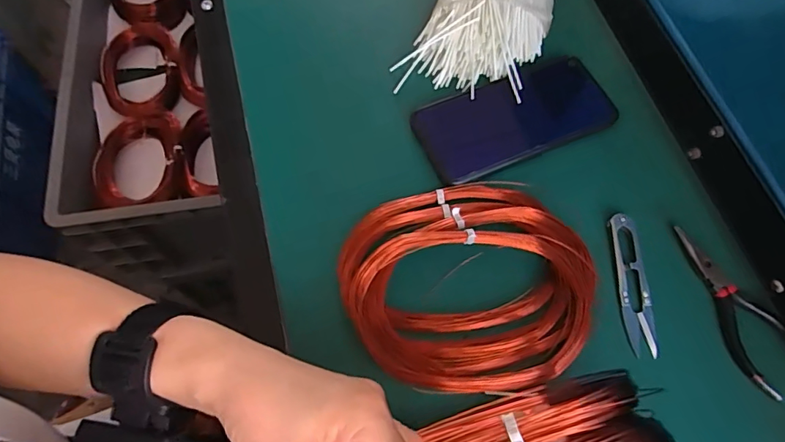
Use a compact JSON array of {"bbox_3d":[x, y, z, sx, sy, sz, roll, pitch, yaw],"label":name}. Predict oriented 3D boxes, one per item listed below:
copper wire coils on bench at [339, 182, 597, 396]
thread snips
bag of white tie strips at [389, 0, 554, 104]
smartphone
[{"bbox_3d":[0.053,0.040,0.341,0.170,0.025,0.148,-8,66,-5],"label":"copper wire coils on bench"},{"bbox_3d":[0.174,0.044,0.355,0.022,0.008,0.103,1,66,-1],"label":"thread snips"},{"bbox_3d":[0.095,-0.207,0.445,0.110,0.044,0.223,22,67,9],"label":"bag of white tie strips"},{"bbox_3d":[0.101,-0.086,0.404,0.163,0.008,0.075,-22,68,-11],"label":"smartphone"}]

